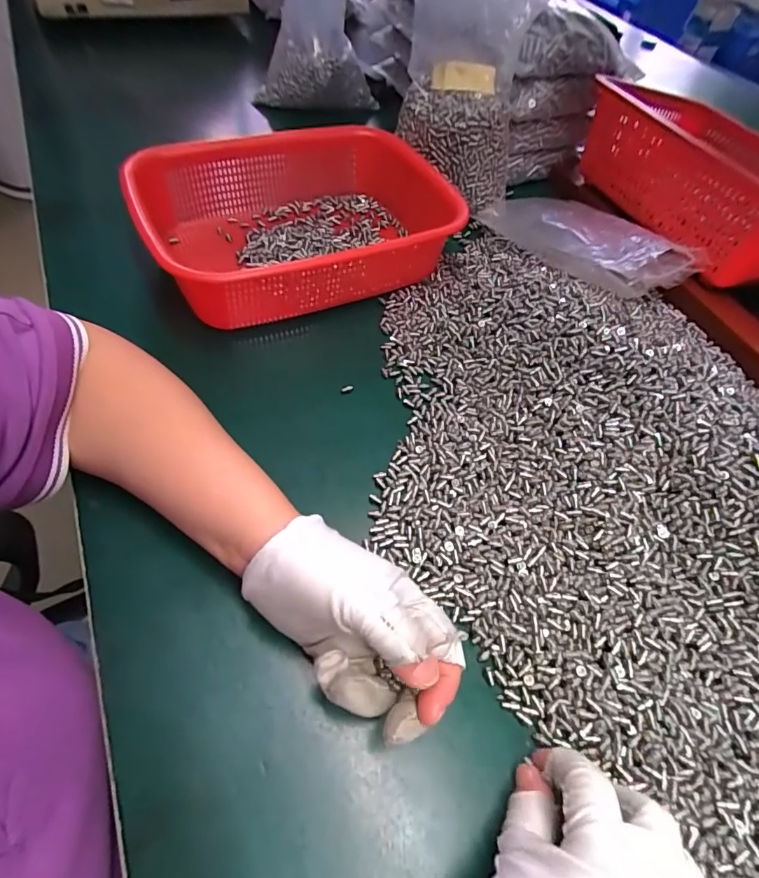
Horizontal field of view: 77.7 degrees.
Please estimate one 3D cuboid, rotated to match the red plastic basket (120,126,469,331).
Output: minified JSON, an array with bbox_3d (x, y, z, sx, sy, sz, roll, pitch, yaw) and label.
[{"bbox_3d":[-0.074,-0.206,0.456,0.277,0.080,0.206,-24,61,-20],"label":"red plastic basket"}]

